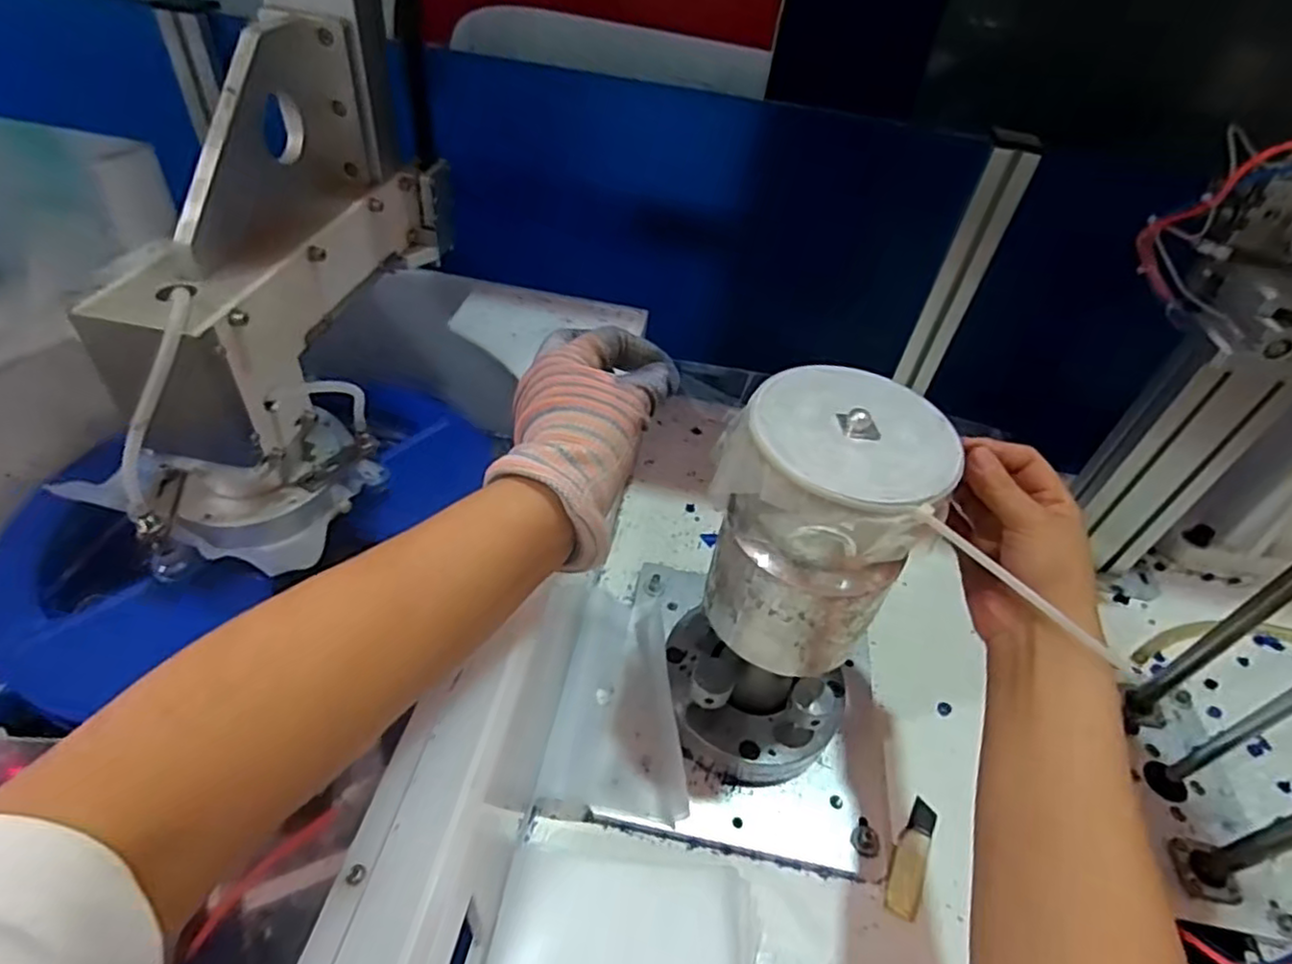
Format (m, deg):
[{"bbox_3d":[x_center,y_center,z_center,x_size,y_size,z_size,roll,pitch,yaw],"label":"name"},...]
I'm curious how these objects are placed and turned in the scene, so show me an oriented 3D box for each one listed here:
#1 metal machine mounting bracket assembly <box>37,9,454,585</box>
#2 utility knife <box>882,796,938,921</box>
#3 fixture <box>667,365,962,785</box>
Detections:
[{"bbox_3d":[-0.232,-0.129,0.426,0.109,0.240,0.274,9,44,1],"label":"metal machine mounting bracket assembly"},{"bbox_3d":[0.189,0.262,0.467,0.021,0.004,0.085,26,47,18],"label":"utility knife"},{"bbox_3d":[0.088,0.076,0.431,0.121,0.283,0.102,36,48,27],"label":"fixture"}]

